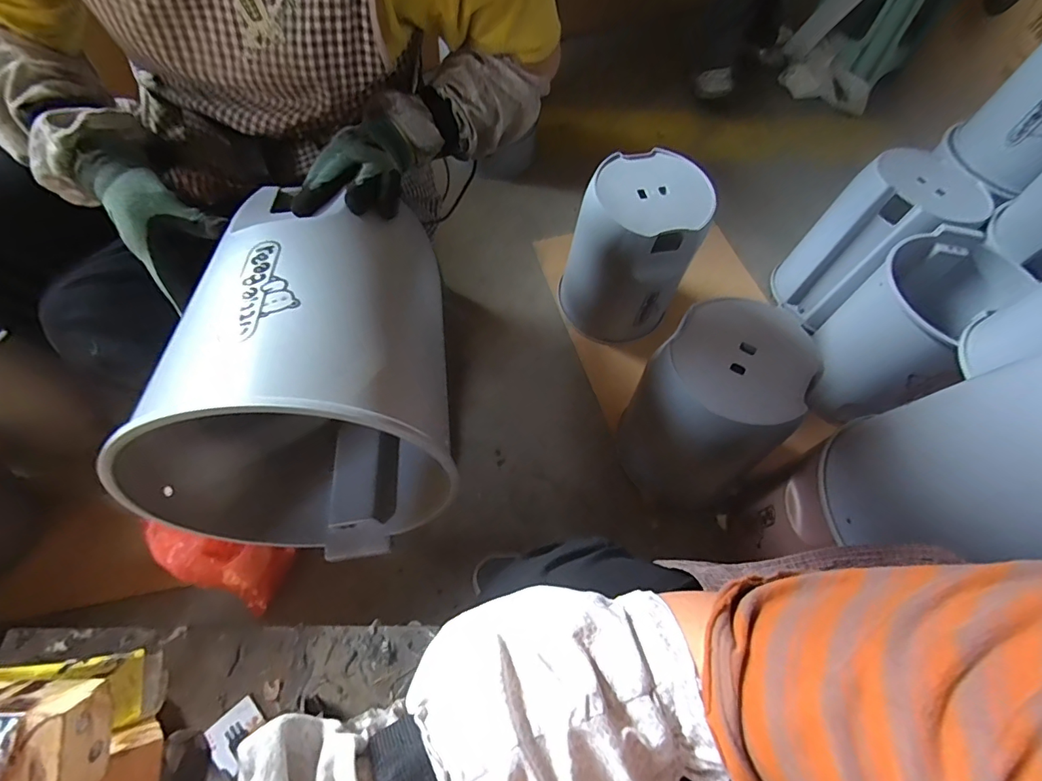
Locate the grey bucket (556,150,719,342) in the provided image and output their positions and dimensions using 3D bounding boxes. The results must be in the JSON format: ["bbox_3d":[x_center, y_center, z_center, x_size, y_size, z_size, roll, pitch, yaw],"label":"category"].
[{"bbox_3d":[0.224,-0.275,0.962,0.221,0.318,0.209,2,62,-3],"label":"grey bucket"}]

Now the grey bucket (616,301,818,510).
[{"bbox_3d":[0.303,0.029,0.782,0.203,0.310,0.218,2,62,-3],"label":"grey bucket"}]

